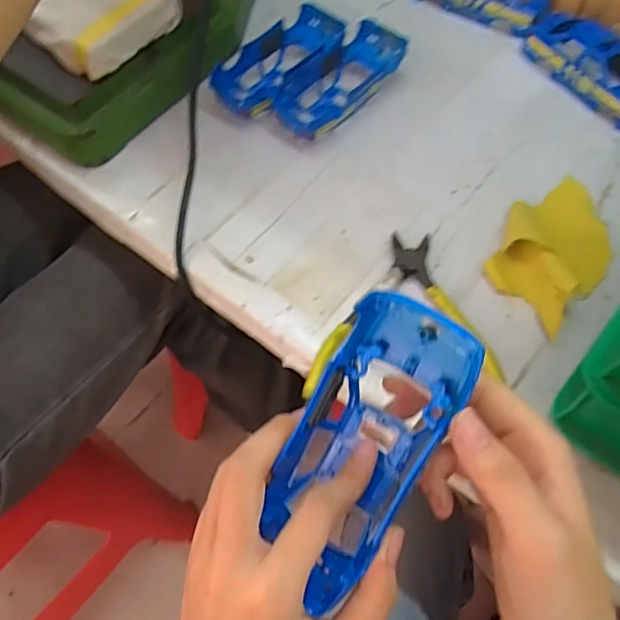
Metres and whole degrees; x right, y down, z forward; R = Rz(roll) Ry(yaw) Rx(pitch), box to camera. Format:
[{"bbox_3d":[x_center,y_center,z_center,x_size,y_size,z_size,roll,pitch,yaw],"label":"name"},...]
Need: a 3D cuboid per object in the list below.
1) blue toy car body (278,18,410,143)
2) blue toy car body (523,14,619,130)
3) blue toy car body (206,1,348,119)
[{"bbox_3d":[0.024,-0.193,0.515,0.057,0.036,0.126,39,68,19],"label":"blue toy car body"},{"bbox_3d":[0.245,-0.214,0.526,0.051,0.038,0.132,-29,65,-15],"label":"blue toy car body"},{"bbox_3d":[-0.027,-0.216,0.531,0.069,0.035,0.137,35,67,18],"label":"blue toy car body"}]

